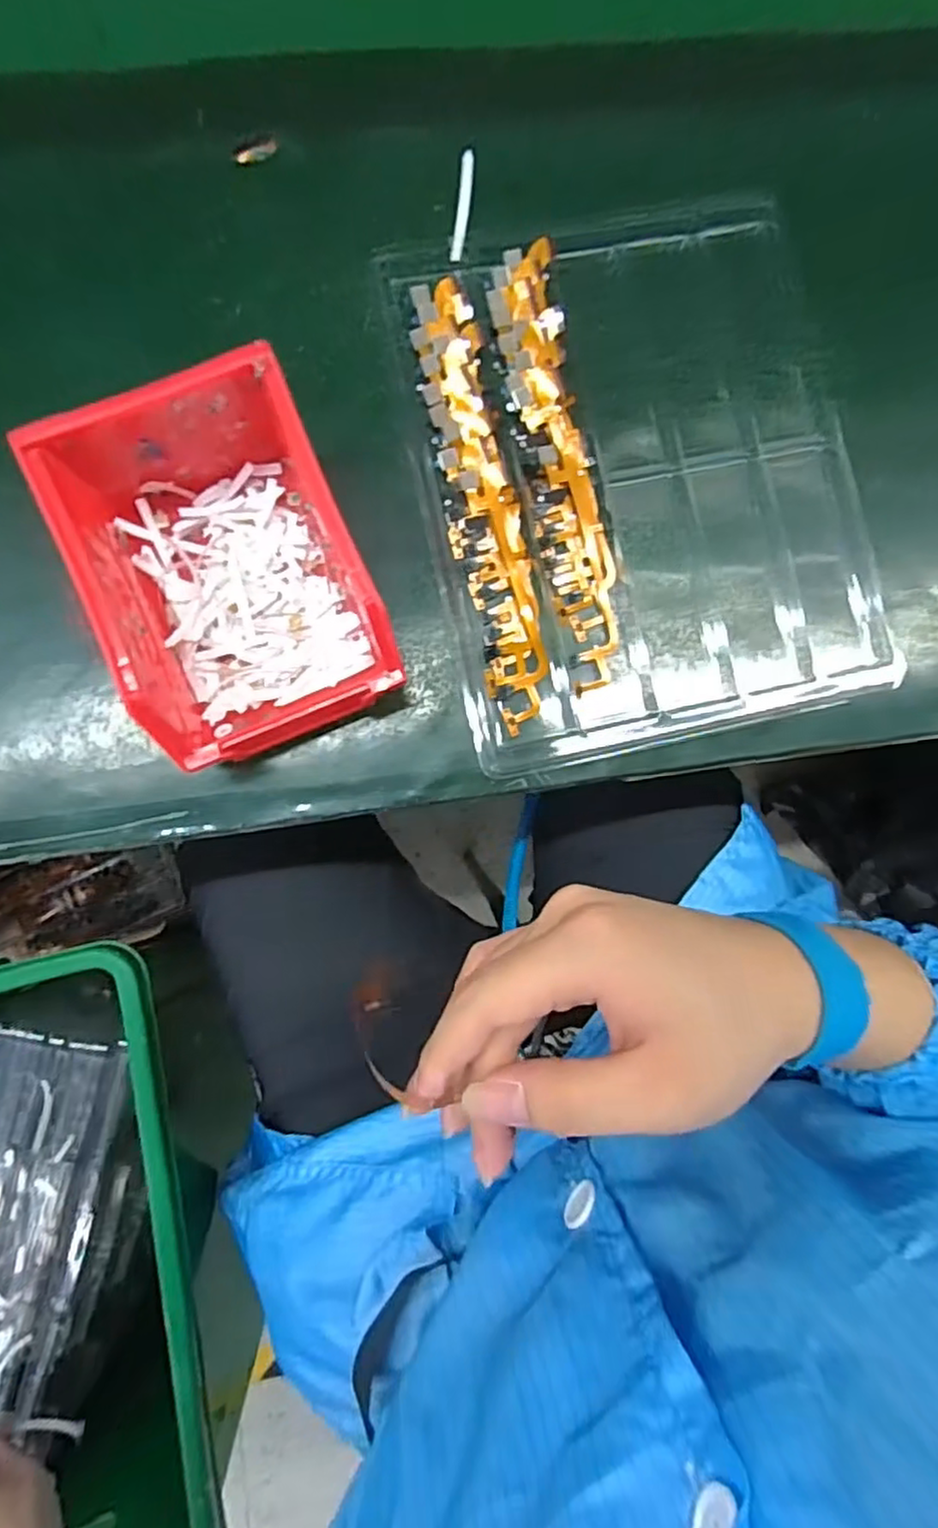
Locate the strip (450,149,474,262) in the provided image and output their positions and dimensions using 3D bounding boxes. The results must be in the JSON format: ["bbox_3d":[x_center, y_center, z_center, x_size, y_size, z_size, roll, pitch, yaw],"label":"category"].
[{"bbox_3d":[-0.003,-0.283,0.347,0.007,0.008,0.048,8,103,-4],"label":"strip"}]

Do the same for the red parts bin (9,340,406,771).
[{"bbox_3d":[-0.103,-0.081,0.294,0.104,0.075,0.142,-24,86,-5],"label":"red parts bin"}]

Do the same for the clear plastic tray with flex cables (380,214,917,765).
[{"bbox_3d":[0.087,-0.150,0.349,0.219,0.014,0.274,-12,85,-4],"label":"clear plastic tray with flex cables"}]

